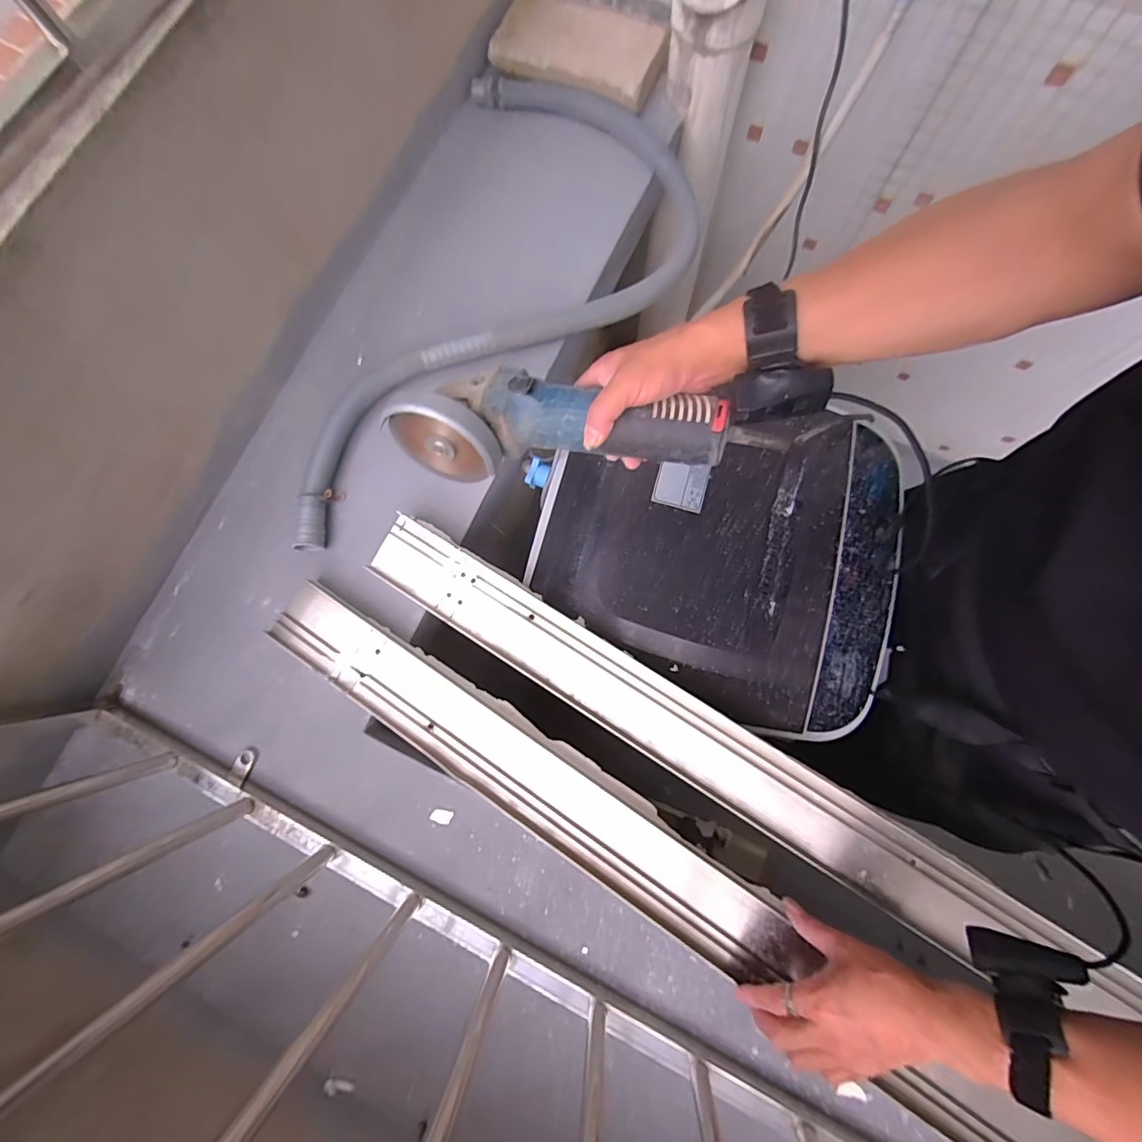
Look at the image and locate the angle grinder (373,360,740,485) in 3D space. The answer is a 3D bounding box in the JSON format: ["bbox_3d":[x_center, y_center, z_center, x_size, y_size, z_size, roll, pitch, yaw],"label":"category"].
[{"bbox_3d":[-0.017,-0.132,0.445,0.287,0.089,0.084,6,76,11],"label":"angle grinder"}]

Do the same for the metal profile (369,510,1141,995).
[{"bbox_3d":[0.136,0.175,0.540,0.835,0.038,0.086,31,79,9],"label":"metal profile"}]

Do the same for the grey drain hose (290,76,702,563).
[{"bbox_3d":[-0.165,-0.402,0.686,0.696,0.053,0.441,-36,78,-7],"label":"grey drain hose"}]

